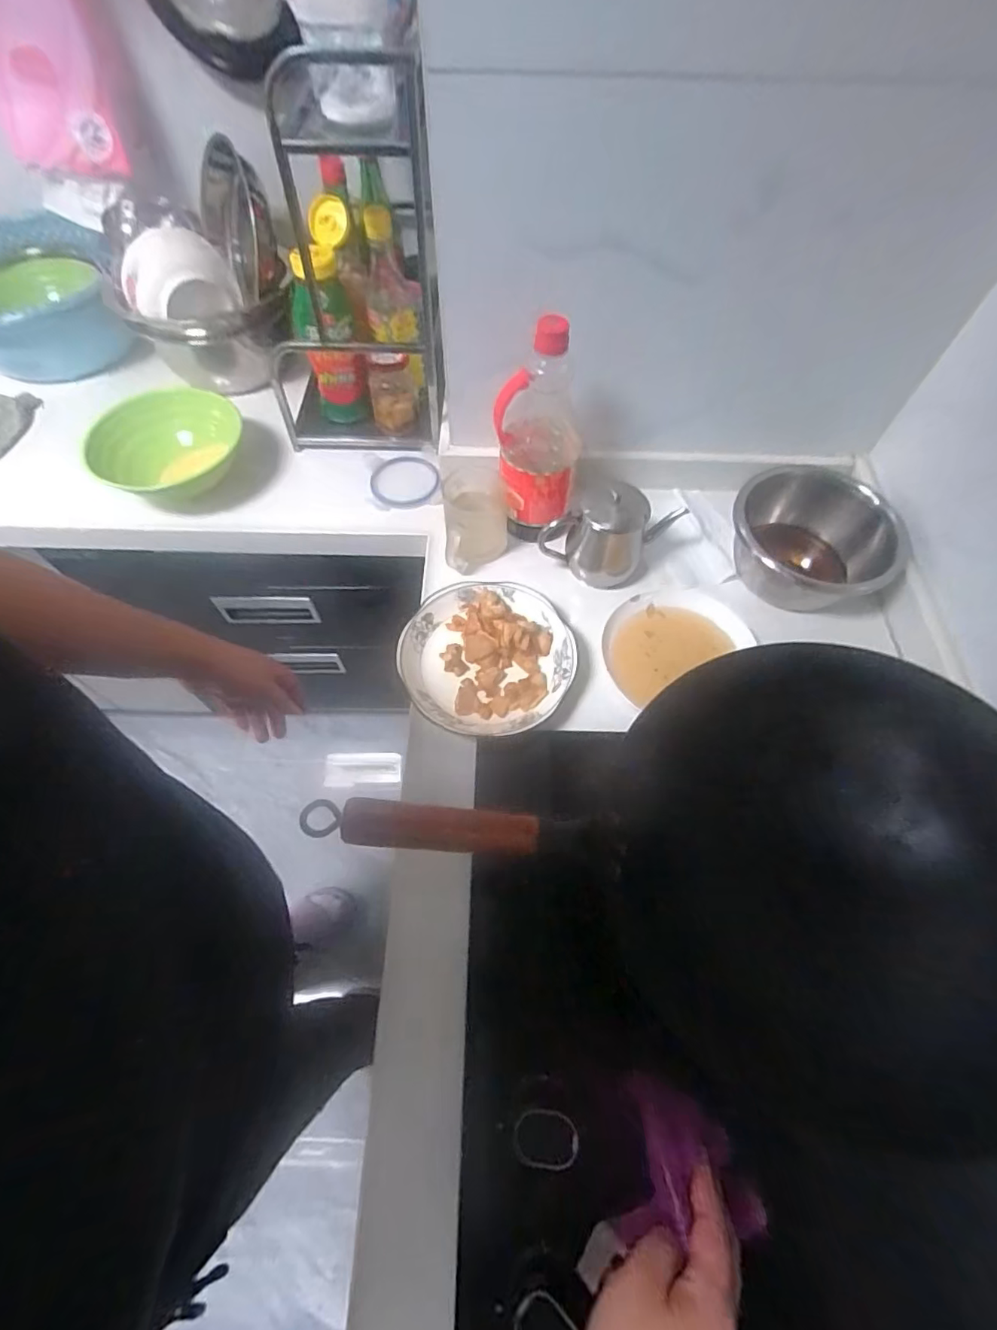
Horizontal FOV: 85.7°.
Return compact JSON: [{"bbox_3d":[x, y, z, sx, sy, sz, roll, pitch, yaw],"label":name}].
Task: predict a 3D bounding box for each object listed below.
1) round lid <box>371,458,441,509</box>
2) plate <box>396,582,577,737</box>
[{"bbox_3d":[-0.133,-0.269,0.773,0.094,0.012,0.103,0,61,-1],"label":"round lid"},{"bbox_3d":[-0.012,-0.011,0.618,0.186,0.028,0.192,31,65,15],"label":"plate"}]

